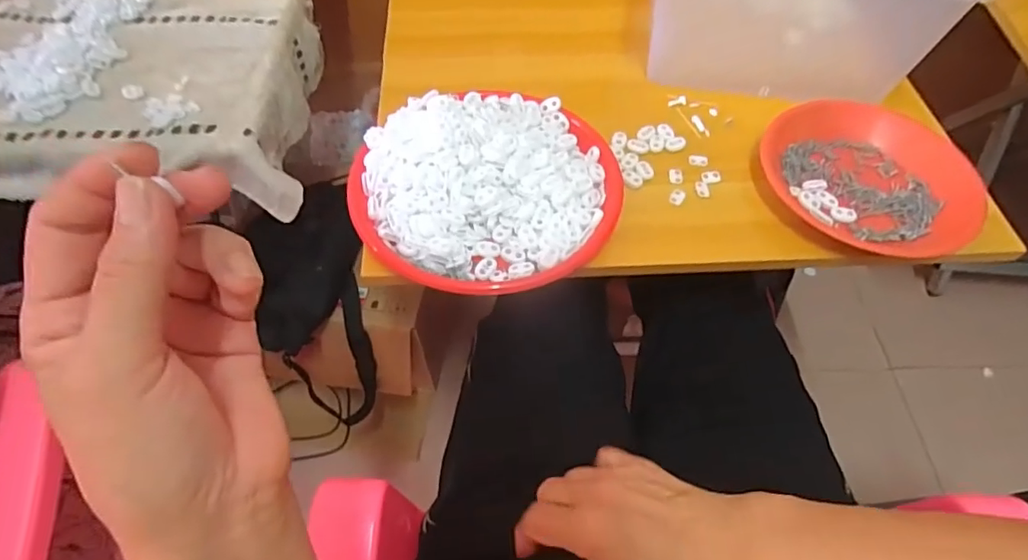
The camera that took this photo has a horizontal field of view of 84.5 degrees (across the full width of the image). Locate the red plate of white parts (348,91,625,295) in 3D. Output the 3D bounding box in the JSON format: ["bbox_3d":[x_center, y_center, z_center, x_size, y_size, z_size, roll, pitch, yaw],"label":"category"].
[{"bbox_3d":[-0.024,-0.092,0.515,0.240,0.042,0.211,-6,59,-6],"label":"red plate of white parts"}]

